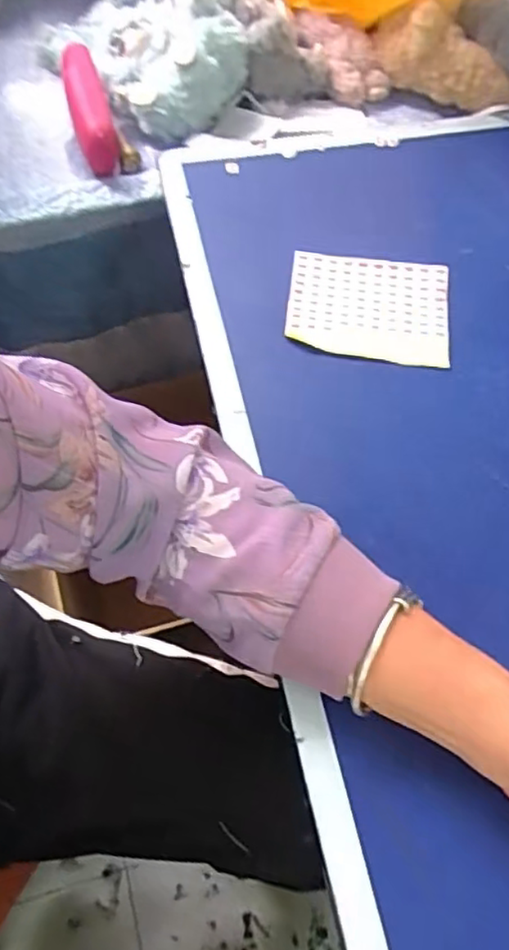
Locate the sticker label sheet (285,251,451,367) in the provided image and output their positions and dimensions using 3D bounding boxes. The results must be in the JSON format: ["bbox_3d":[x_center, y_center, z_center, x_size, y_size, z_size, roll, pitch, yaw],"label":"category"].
[{"bbox_3d":[0.089,-0.132,0.505,0.123,0.012,0.098,6,61,2],"label":"sticker label sheet"}]

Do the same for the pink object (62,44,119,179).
[{"bbox_3d":[-0.153,-0.338,0.605,0.033,0.048,0.129,-15,62,-10],"label":"pink object"}]

